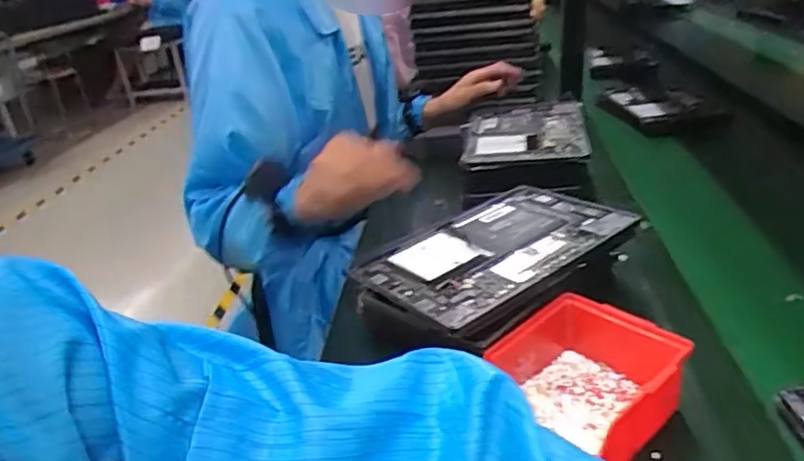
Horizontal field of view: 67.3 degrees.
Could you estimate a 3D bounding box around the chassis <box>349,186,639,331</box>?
[{"bbox_3d":[0.096,0.016,0.622,0.253,0.019,0.167,-24,33,-29],"label":"chassis"}]

